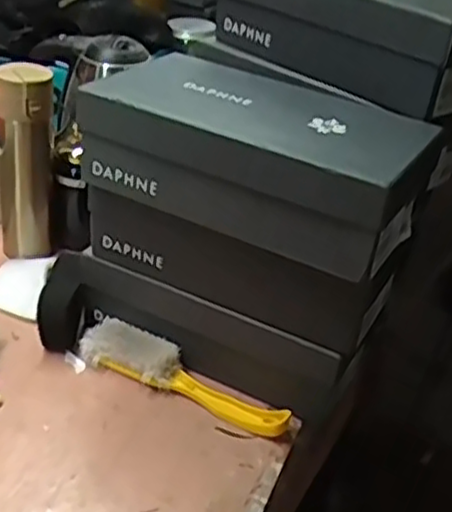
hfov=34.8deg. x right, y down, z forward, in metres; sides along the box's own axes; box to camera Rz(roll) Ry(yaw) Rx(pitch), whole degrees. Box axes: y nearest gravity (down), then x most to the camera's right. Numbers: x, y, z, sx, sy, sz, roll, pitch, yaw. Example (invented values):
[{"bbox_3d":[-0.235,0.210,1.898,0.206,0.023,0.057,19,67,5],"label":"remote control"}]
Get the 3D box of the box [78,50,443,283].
[{"bbox_3d":[0.037,-0.100,0.684,0.289,0.097,0.187,22,34,22],"label":"box"}]

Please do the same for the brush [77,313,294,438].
[{"bbox_3d":[-0.042,0.121,0.738,0.231,0.034,0.052,20,34,19],"label":"brush"}]

